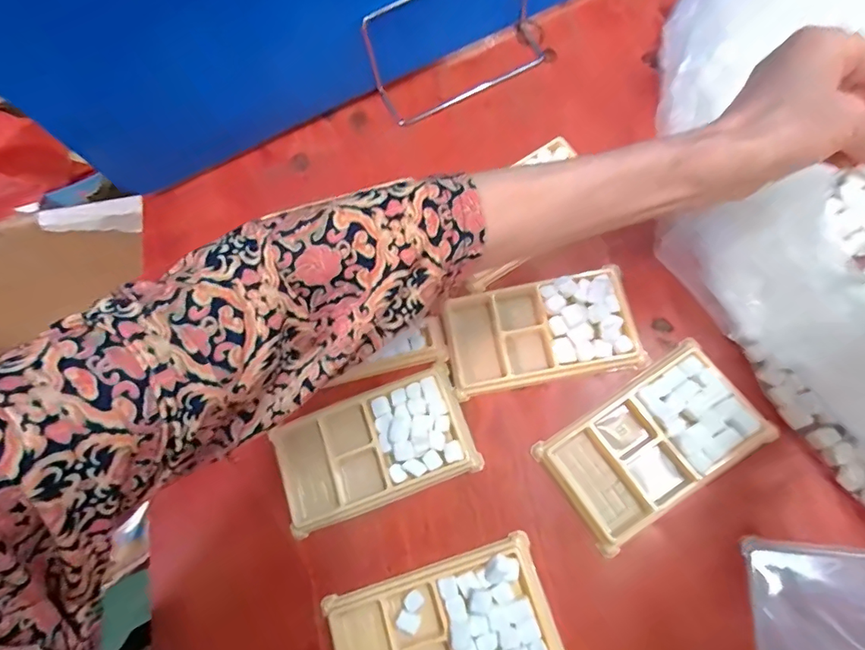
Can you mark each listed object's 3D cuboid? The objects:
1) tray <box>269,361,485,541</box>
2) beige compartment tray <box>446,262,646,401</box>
[{"bbox_3d":[-0.042,0.085,0.331,0.136,0.024,0.073,-19,60,-6],"label":"tray"},{"bbox_3d":[0.076,0.003,0.342,0.131,0.025,0.072,-8,60,-1],"label":"beige compartment tray"}]

